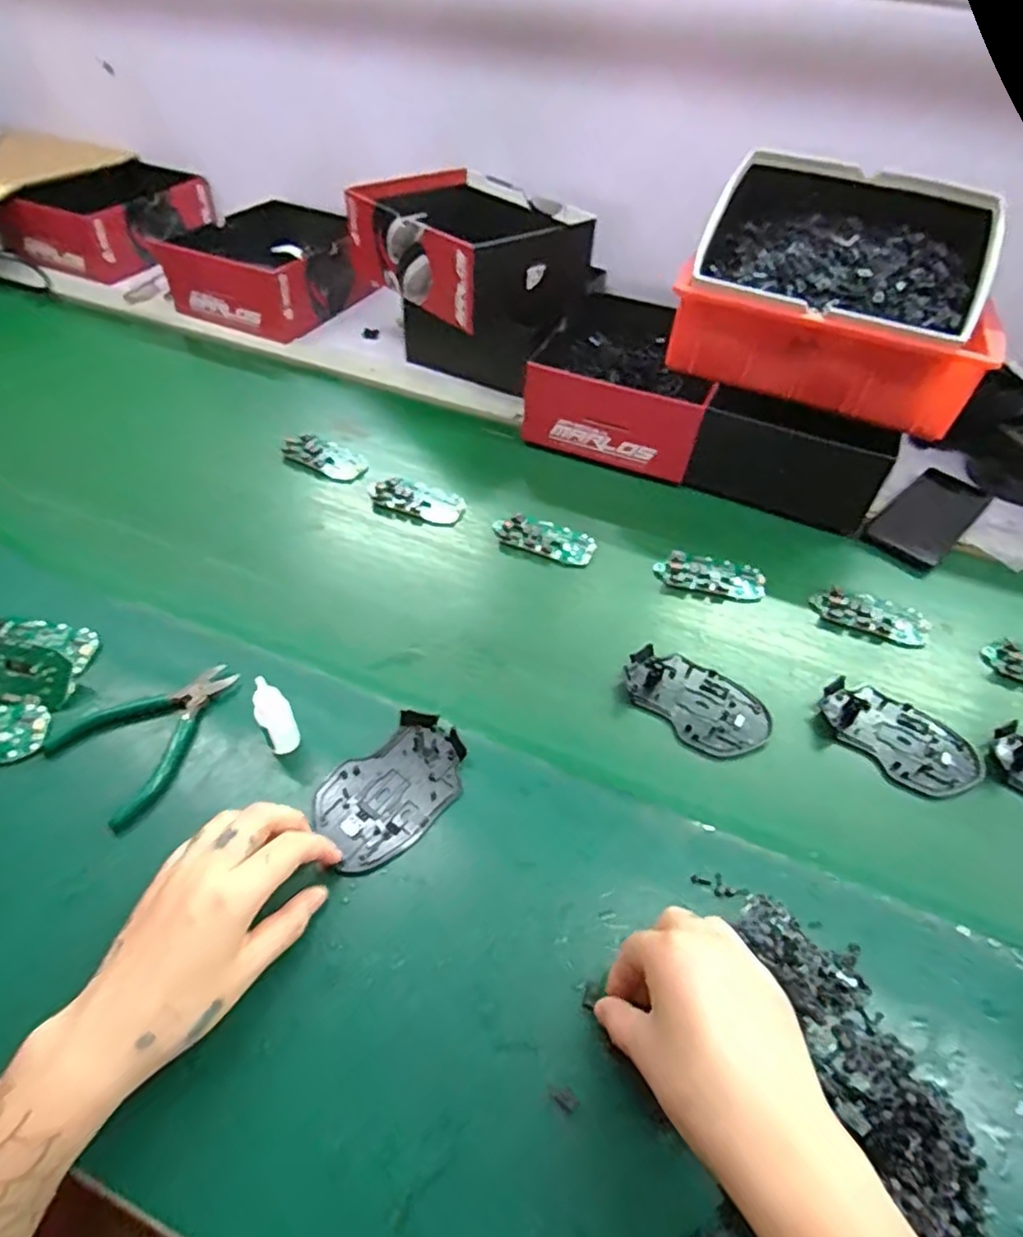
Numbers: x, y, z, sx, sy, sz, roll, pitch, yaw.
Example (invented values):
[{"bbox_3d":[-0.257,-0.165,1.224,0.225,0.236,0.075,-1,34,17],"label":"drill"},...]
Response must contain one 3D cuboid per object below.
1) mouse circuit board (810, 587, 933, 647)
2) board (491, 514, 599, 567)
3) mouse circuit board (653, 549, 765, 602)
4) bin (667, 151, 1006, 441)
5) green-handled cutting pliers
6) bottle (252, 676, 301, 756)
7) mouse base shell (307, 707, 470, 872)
[{"bbox_3d":[0.324,-0.004,0.583,0.100,0.013,0.045,16,51,10],"label":"mouse circuit board"},{"bbox_3d":[0.032,-0.079,0.629,0.096,0.011,0.039,19,51,12],"label":"board"},{"bbox_3d":[0.186,-0.041,0.608,0.099,0.009,0.043,10,50,5],"label":"mouse circuit board"},{"bbox_3d":[0.320,-0.323,0.641,0.278,0.142,0.195,18,49,12],"label":"bin"},{"bbox_3d":[-0.249,0.076,0.460,0.092,0.010,0.119,33,55,22],"label":"green-handled cutting pliers"},{"bbox_3d":[-0.159,0.068,0.439,0.022,0.069,0.018,-20,54,-20],"label":"bottle"},{"bbox_3d":[-0.080,0.115,0.443,0.107,0.013,0.073,-35,60,-29],"label":"mouse base shell"}]

